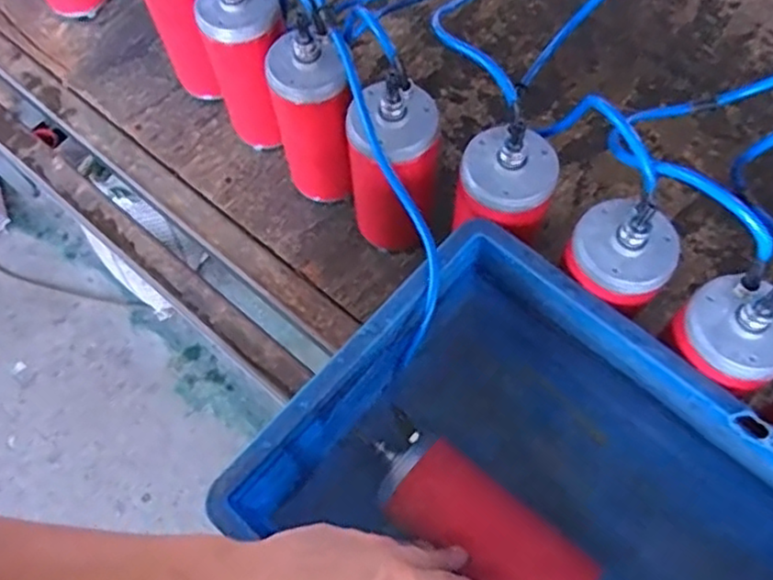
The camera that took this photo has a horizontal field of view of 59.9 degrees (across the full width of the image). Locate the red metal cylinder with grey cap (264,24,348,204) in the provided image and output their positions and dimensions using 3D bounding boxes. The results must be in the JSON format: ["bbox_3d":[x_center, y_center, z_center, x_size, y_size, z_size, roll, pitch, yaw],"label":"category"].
[{"bbox_3d":[-0.070,-0.160,0.634,0.068,0.189,0.072,-17,68,-4],"label":"red metal cylinder with grey cap"}]

